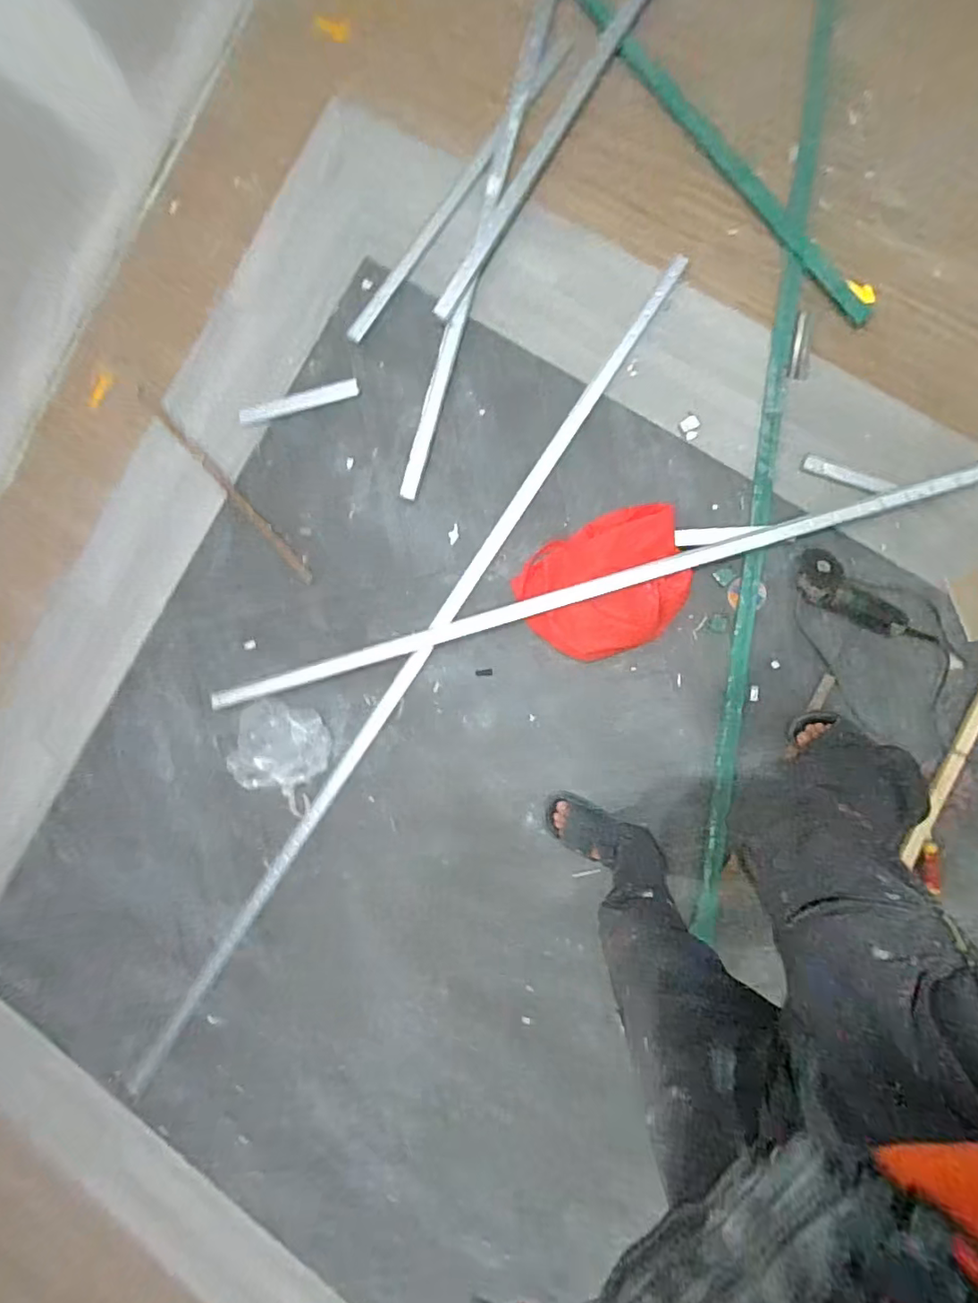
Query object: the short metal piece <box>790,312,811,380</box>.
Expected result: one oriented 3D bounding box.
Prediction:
[{"bbox_3d":[0.709,-0.694,1.267,0.035,0.012,0.149,7,93,11],"label":"short metal piece"}]

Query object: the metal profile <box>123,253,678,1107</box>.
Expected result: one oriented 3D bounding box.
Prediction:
[{"bbox_3d":[-0.252,0.132,1.429,0.066,0.035,2.516,35,98,8],"label":"metal profile"}]

